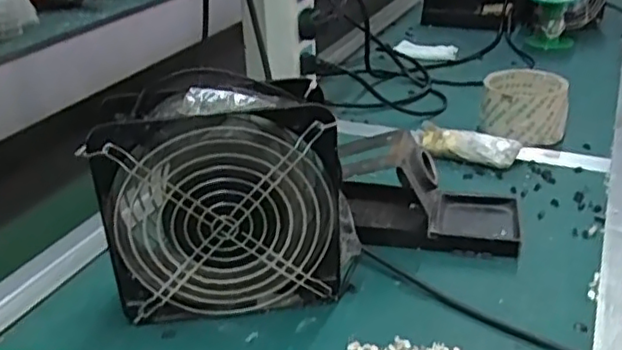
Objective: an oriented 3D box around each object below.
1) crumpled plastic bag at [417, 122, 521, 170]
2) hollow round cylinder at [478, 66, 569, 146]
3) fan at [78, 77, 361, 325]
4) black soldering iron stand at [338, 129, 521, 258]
[{"bbox_3d":[0.149,-0.028,0.628,0.100,0.033,0.021,17,34,31],"label":"crumpled plastic bag"},{"bbox_3d":[0.221,-0.068,0.672,0.083,0.059,0.082,7,30,16],"label":"hollow round cylinder"},{"bbox_3d":[-0.053,0.017,0.432,0.157,0.154,0.053,-5,28,-6],"label":"fan"},{"bbox_3d":[0.091,0.011,0.515,0.149,0.070,0.076,3,29,8],"label":"black soldering iron stand"}]

